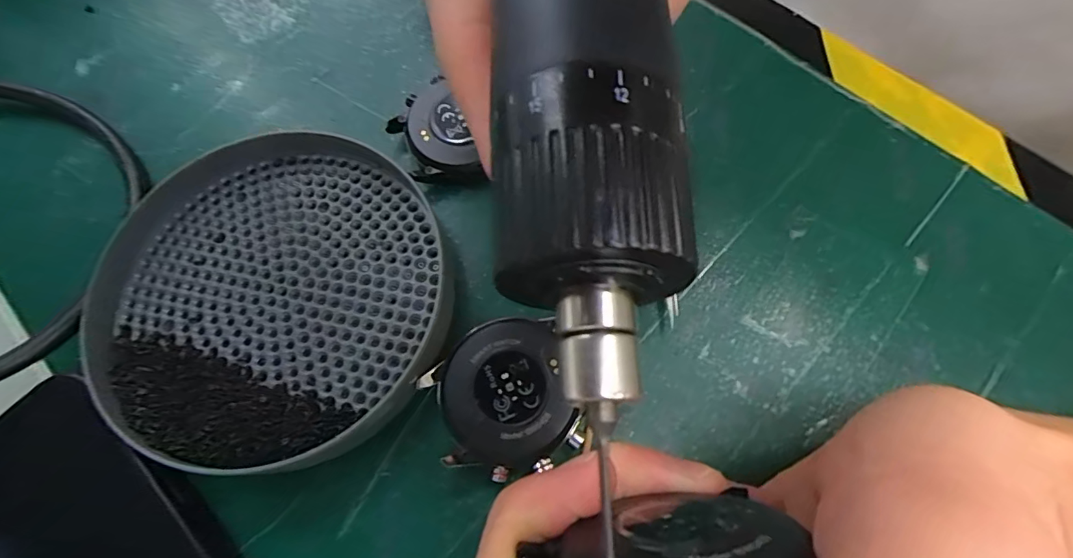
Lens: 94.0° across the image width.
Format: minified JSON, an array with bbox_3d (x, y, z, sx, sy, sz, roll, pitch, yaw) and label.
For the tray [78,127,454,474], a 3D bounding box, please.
[{"bbox_3d":[-0.088,0.002,0.167,0.113,0.012,0.111,-1,69,1],"label":"tray"}]

